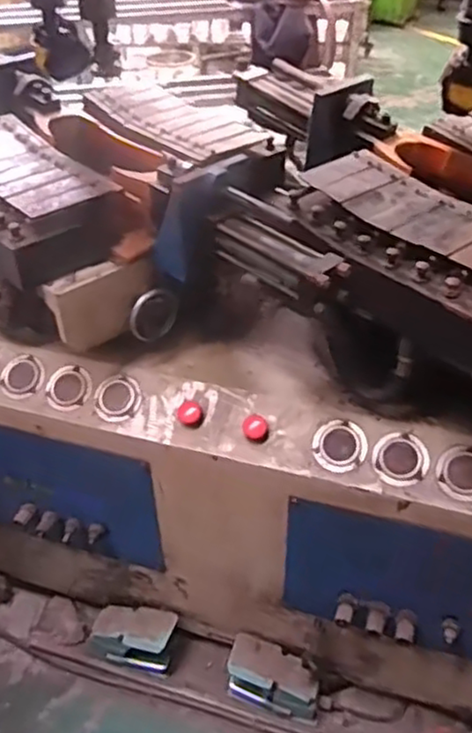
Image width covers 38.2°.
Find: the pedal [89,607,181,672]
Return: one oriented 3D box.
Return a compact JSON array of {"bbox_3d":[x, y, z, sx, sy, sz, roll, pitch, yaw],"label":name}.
[{"bbox_3d":[-0.232,0.604,1.525,0.197,0.118,0.091,8,40,12],"label":"pedal"}]

